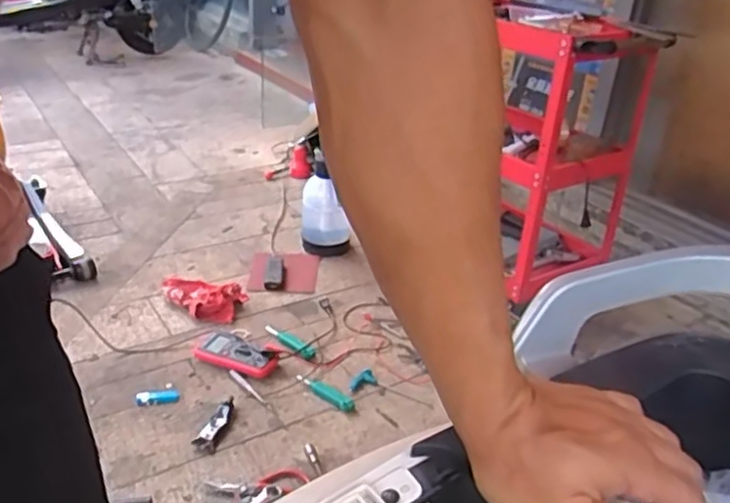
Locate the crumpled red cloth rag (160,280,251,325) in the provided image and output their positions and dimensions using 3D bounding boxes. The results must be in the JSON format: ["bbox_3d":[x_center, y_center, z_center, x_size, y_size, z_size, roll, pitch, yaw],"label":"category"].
[{"bbox_3d":[-0.425,0.117,1.695,0.225,0.051,0.122,11,28,11],"label":"crumpled red cloth rag"}]

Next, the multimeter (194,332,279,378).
[{"bbox_3d":[-0.287,0.231,1.508,0.182,0.032,0.098,17,30,21],"label":"multimeter"}]

